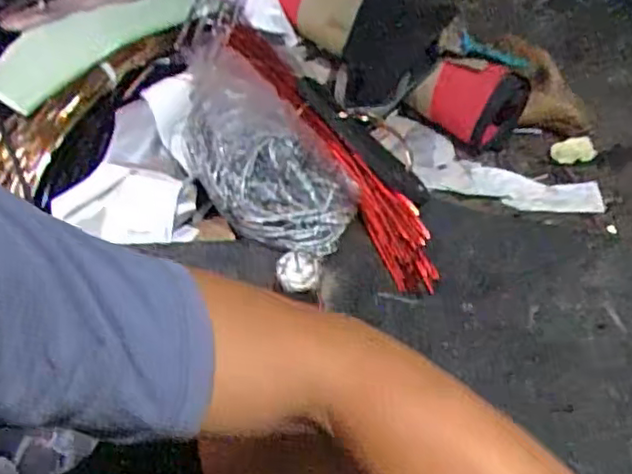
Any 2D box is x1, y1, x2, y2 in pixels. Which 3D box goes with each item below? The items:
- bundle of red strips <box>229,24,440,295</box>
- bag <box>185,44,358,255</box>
[{"bbox_3d":[0.010,-0.153,1.087,0.087,0.101,0.597,-25,58,-23],"label":"bundle of red strips"},{"bbox_3d":[-0.110,-0.153,1.013,0.190,0.080,0.451,-28,62,-25],"label":"bag"}]

